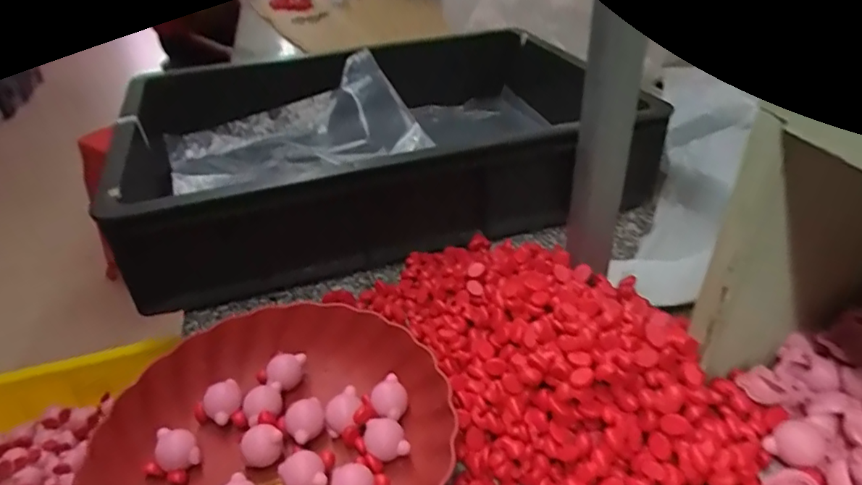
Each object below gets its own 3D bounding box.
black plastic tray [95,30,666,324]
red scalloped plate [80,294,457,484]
[{"bbox_3d":[-0.064,-0.143,0.730,0.596,0.108,0.428,-13,35,-15],"label":"black plastic tray"},{"bbox_3d":[-0.109,0.138,0.401,0.234,0.051,0.230,-2,33,1],"label":"red scalloped plate"}]

